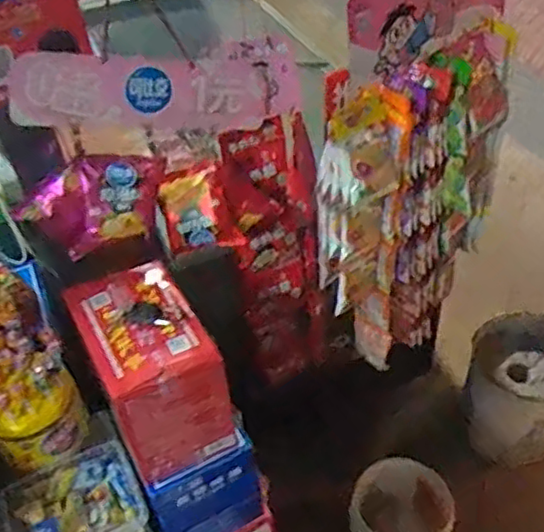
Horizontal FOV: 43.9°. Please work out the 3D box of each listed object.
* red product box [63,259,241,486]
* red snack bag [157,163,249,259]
[{"bbox_3d":[-0.168,0.155,0.979,0.156,0.233,0.203,-23,46,-17],"label":"red product box"},{"bbox_3d":[-0.101,-0.075,0.967,0.111,0.118,0.051,-18,44,-12],"label":"red snack bag"}]

